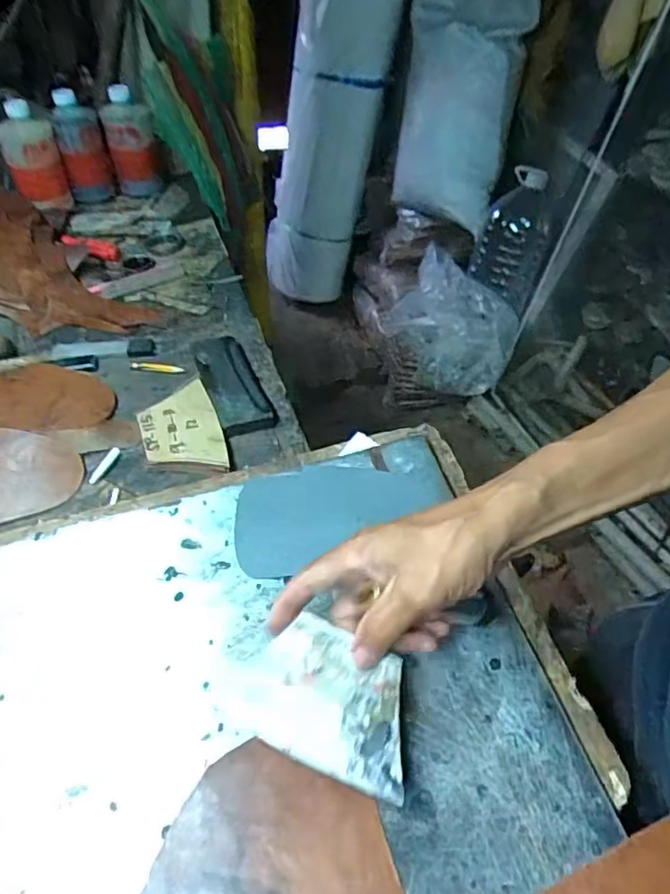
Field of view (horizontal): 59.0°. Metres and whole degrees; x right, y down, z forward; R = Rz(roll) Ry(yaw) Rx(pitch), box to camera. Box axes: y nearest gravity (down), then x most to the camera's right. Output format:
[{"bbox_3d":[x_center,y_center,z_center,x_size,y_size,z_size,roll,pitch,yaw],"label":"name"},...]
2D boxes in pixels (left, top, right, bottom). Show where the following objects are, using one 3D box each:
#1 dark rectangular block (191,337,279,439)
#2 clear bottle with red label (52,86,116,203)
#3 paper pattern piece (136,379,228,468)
[{"bbox_3d":[-0.109,-0.068,0.626,0.056,0.015,0.152,-16,50,-17],"label":"dark rectangular block"},{"bbox_3d":[-0.391,-0.462,0.921,0.067,0.154,0.064,-15,50,-17],"label":"clear bottle with red label"},{"bbox_3d":[-0.152,-0.020,0.580,0.074,0.007,0.121,-17,52,-12],"label":"paper pattern piece"}]

